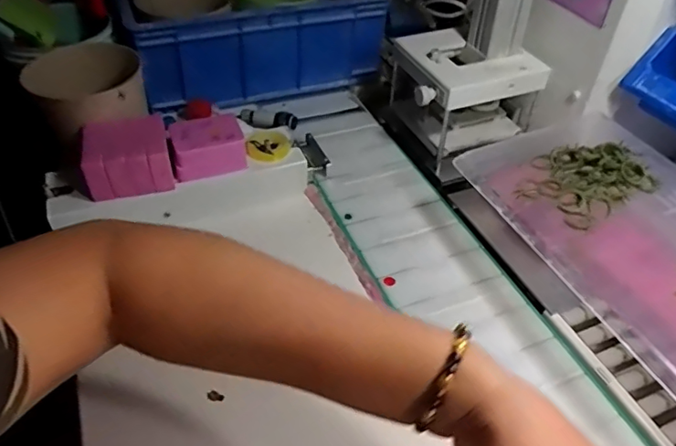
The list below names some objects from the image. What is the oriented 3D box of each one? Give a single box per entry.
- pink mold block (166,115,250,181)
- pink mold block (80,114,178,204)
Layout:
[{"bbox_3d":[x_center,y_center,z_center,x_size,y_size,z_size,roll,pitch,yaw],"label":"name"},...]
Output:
[{"bbox_3d":[-0.131,-0.078,0.551,0.072,0.034,0.054,-15,46,-17],"label":"pink mold block"},{"bbox_3d":[-0.207,-0.064,0.521,0.090,0.058,0.056,-9,45,-12],"label":"pink mold block"}]

